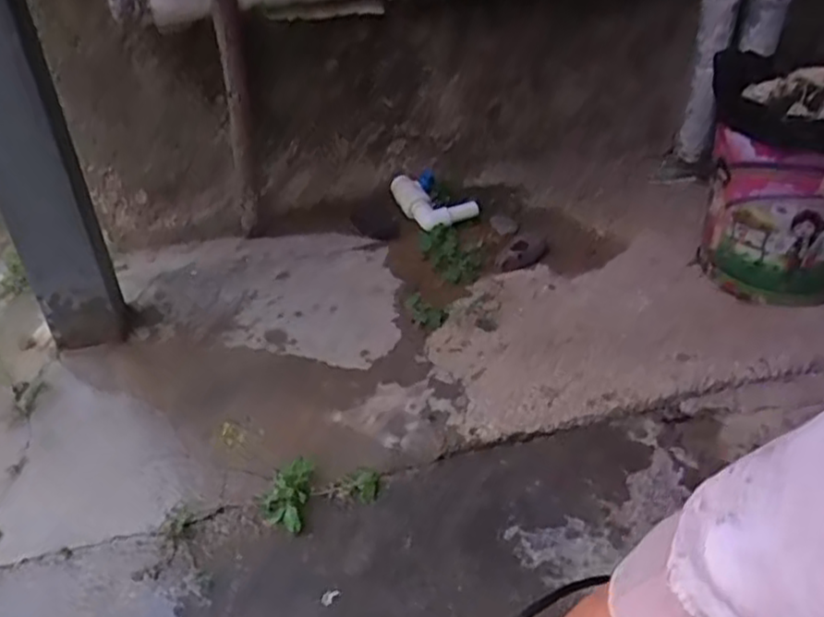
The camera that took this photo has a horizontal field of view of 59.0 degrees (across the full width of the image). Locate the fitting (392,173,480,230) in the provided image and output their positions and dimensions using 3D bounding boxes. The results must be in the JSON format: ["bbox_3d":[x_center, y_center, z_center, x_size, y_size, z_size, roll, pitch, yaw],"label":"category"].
[{"bbox_3d":[0.033,-0.182,1.216,0.085,0.043,0.150,-25,42,-26],"label":"fitting"}]

